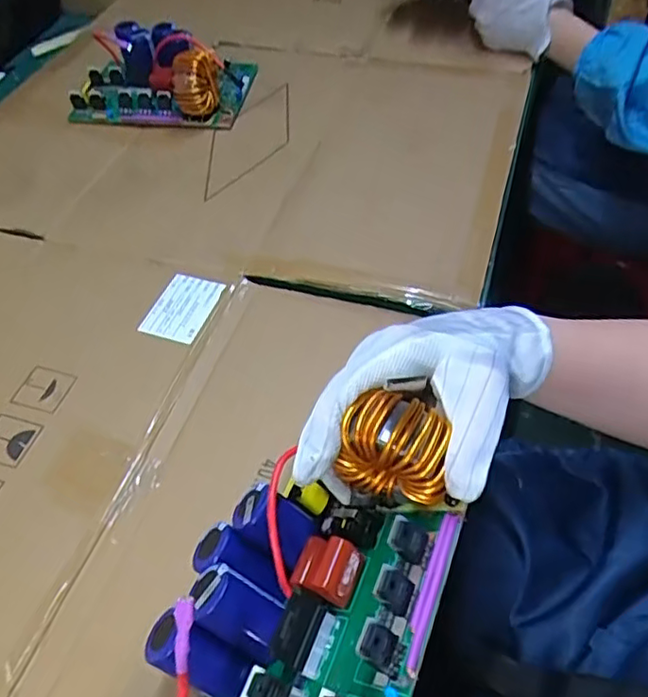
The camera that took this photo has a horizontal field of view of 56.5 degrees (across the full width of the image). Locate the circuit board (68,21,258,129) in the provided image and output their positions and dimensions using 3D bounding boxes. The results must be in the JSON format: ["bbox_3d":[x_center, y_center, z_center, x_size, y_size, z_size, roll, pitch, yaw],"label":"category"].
[{"bbox_3d":[-0.184,-0.316,0.695,0.188,0.067,0.118,7,53,9],"label":"circuit board"}]

